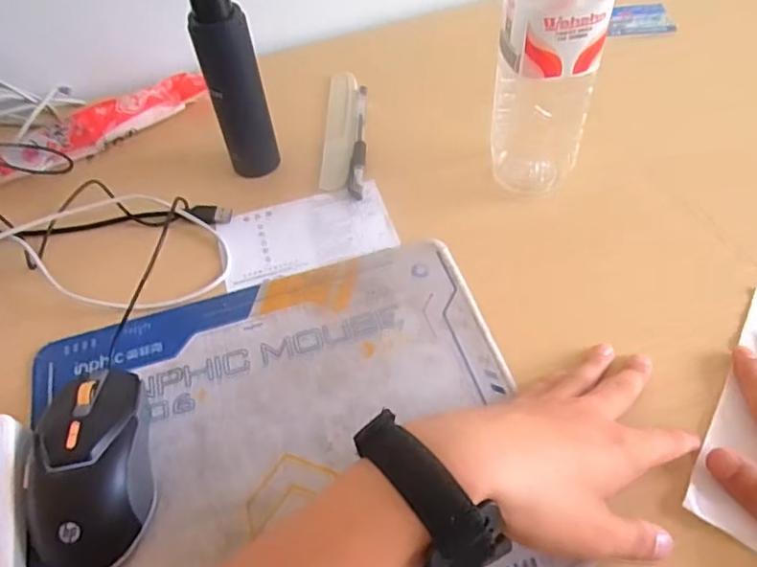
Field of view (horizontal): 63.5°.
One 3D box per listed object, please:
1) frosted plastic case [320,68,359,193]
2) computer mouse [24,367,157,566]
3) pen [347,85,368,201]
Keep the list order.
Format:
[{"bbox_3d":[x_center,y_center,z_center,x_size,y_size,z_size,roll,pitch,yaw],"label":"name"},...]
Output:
[{"bbox_3d":[-0.034,-0.140,0.548,0.027,0.007,0.160,-1,50,4],"label":"frosted plastic case"},{"bbox_3d":[-0.165,0.102,0.346,0.064,0.037,0.115,-15,51,-8],"label":"computer mouse"},{"bbox_3d":[-0.016,-0.128,0.536,0.013,0.005,0.148,0,51,5],"label":"pen"}]

